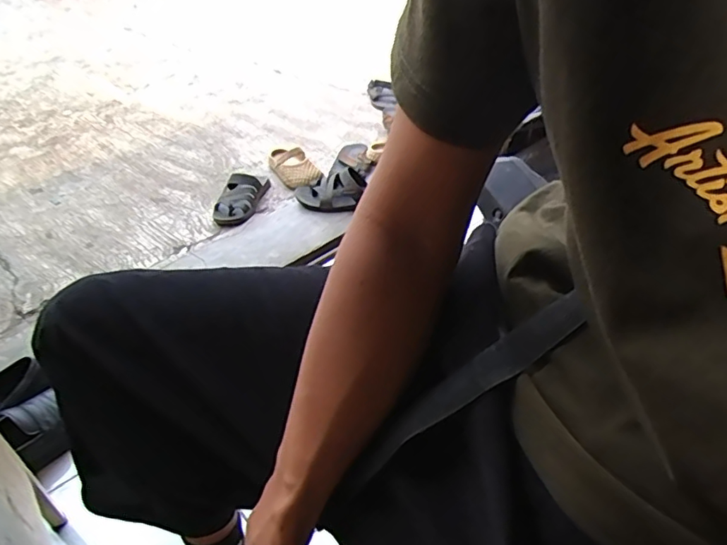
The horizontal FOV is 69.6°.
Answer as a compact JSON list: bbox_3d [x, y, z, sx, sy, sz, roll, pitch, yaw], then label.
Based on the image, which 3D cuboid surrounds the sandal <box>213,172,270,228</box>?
[{"bbox_3d":[-0.344,-0.220,1.445,0.100,0.088,0.218,8,42,6],"label":"sandal"}]

